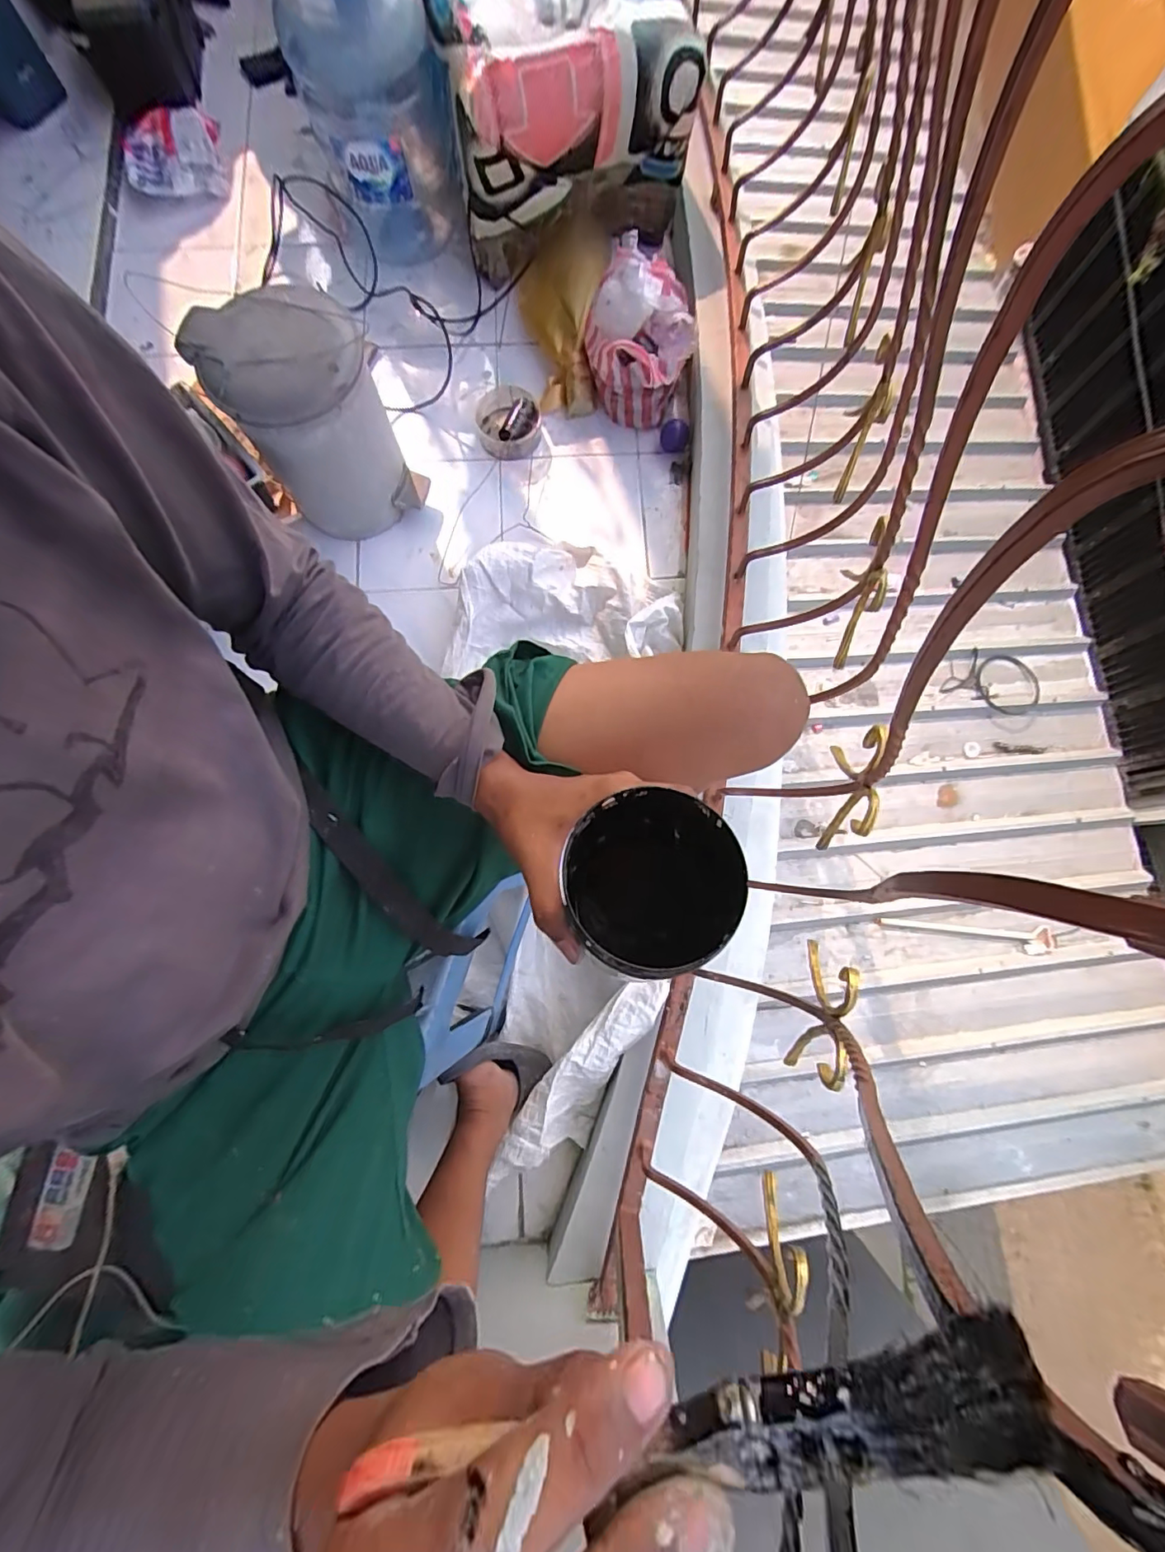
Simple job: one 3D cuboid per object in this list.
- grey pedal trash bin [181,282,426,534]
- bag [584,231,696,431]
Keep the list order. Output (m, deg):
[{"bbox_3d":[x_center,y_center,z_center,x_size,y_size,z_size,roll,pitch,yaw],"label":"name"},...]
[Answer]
[{"bbox_3d":[-0.468,-0.639,0.971,0.224,0.313,0.216,32,82,7],"label":"grey pedal trash bin"},{"bbox_3d":[0.102,-0.889,1.091,0.164,0.248,0.229,-25,80,-3],"label":"bag"}]

